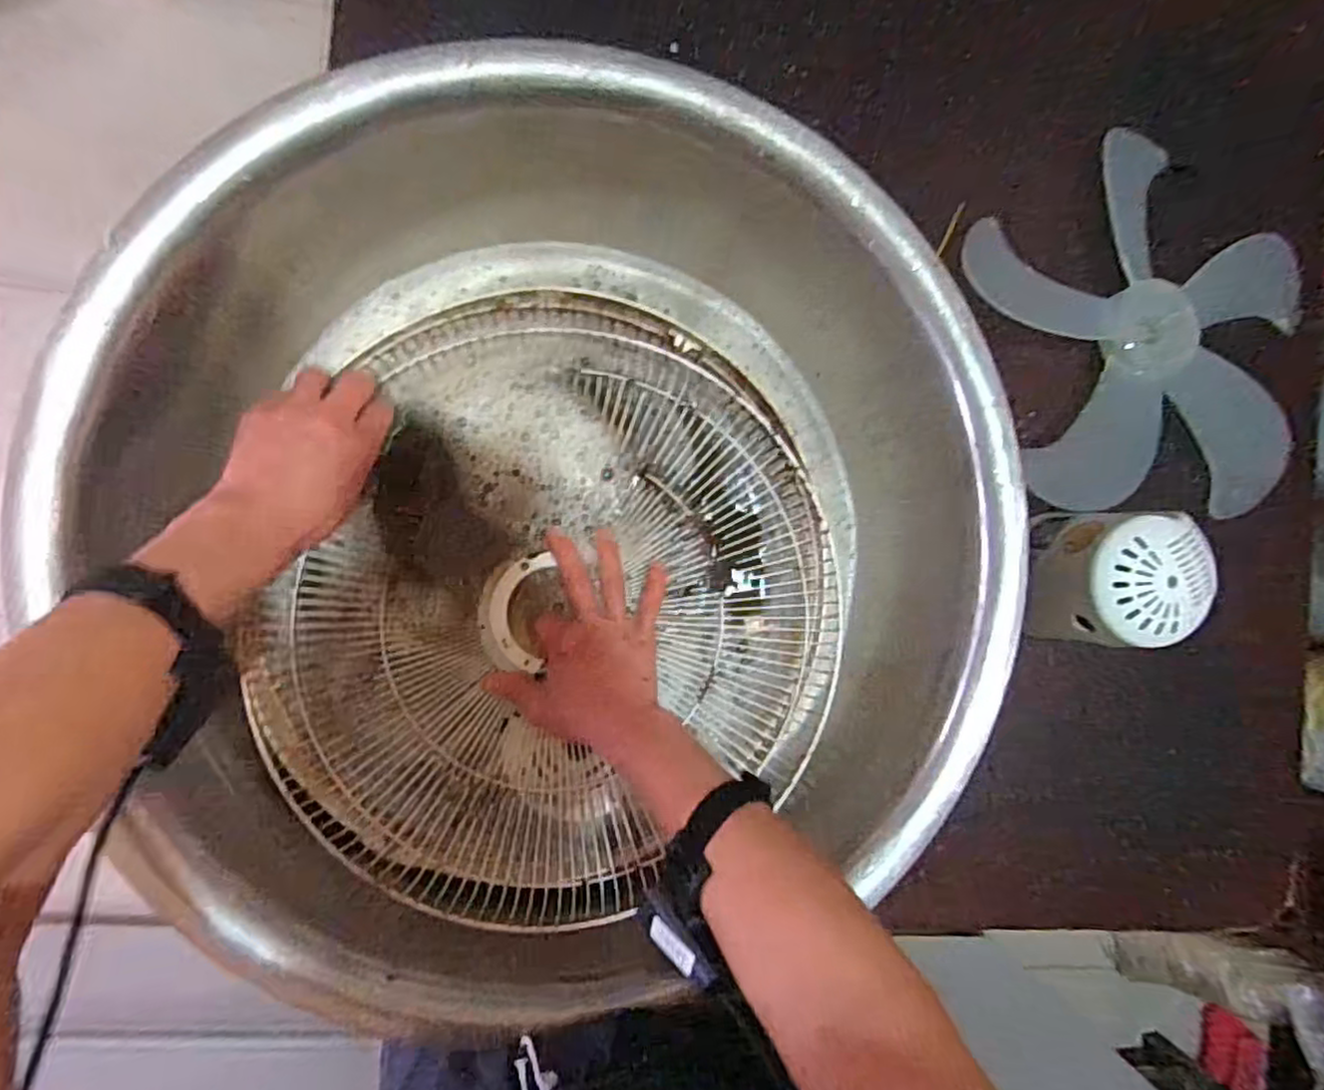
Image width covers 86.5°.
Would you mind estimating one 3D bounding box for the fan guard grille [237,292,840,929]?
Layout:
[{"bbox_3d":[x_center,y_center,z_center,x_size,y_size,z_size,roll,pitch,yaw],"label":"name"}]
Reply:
[{"bbox_3d":[-0.081,0.038,0.546,0.430,0.088,0.453,28,86,-6],"label":"fan guard grille"}]

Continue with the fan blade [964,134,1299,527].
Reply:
[{"bbox_3d":[0.470,-0.197,0.667,0.303,0.057,0.356,-22,92,-7],"label":"fan blade"}]

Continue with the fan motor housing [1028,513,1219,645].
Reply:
[{"bbox_3d":[0.381,0.028,0.592,0.082,0.113,0.108,1,89,-7],"label":"fan motor housing"}]

